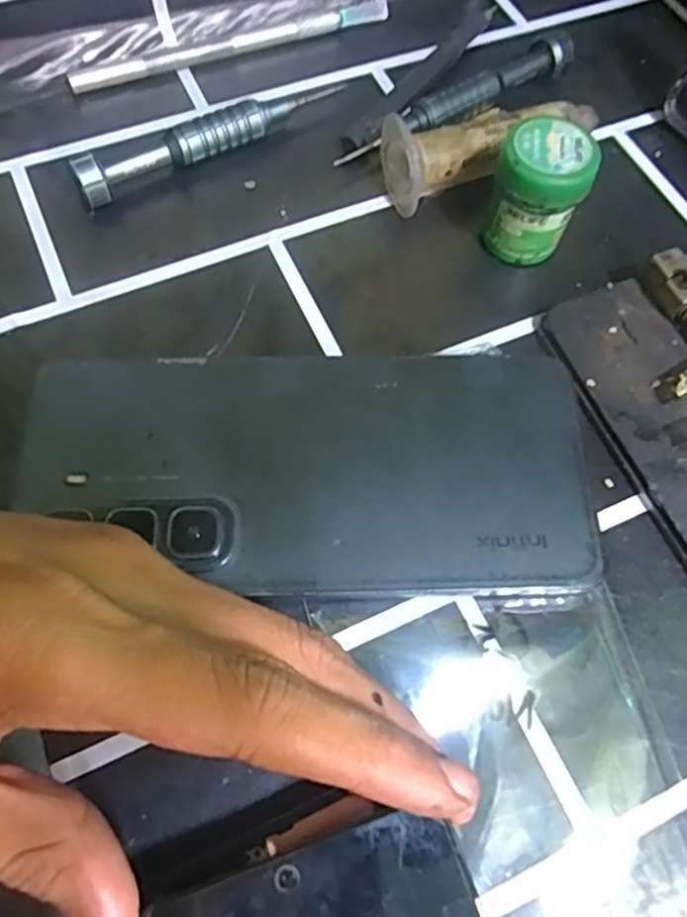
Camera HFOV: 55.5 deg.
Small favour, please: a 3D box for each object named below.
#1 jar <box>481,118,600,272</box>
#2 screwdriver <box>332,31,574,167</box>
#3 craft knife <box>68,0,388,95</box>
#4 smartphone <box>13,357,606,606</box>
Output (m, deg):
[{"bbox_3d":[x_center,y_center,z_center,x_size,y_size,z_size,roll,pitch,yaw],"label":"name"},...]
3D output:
[{"bbox_3d":[0.065,-0.089,0.224,0.029,0.042,0.027,1,65,-2],"label":"jar"},{"bbox_3d":[0.045,-0.141,0.260,0.111,0.016,0.012,-30,70,-15],"label":"screwdriver"},{"bbox_3d":[-0.045,-0.175,0.276,0.139,0.007,0.007,-22,68,-12],"label":"craft knife"},{"bbox_3d":[-0.010,0.005,0.194,0.163,0.011,0.073,0,65,-2],"label":"smartphone"}]

